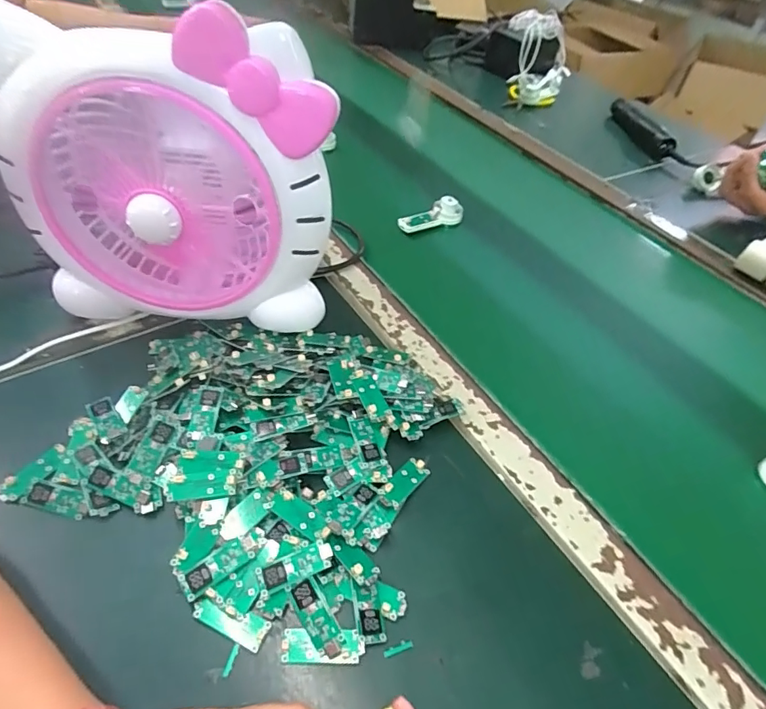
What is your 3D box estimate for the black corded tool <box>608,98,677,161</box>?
[{"bbox_3d":[0.467,-0.415,0.889,0.034,0.051,0.196,-3,50,-8],"label":"black corded tool"}]

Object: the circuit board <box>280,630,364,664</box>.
[{"bbox_3d":[-0.038,0.186,0.310,0.050,0.005,0.019,-1,64,1],"label":"circuit board"}]

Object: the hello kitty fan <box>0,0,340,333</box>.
[{"bbox_3d":[-0.170,-0.143,0.420,0.248,0.246,0.124,9,49,2],"label":"hello kitty fan"}]

